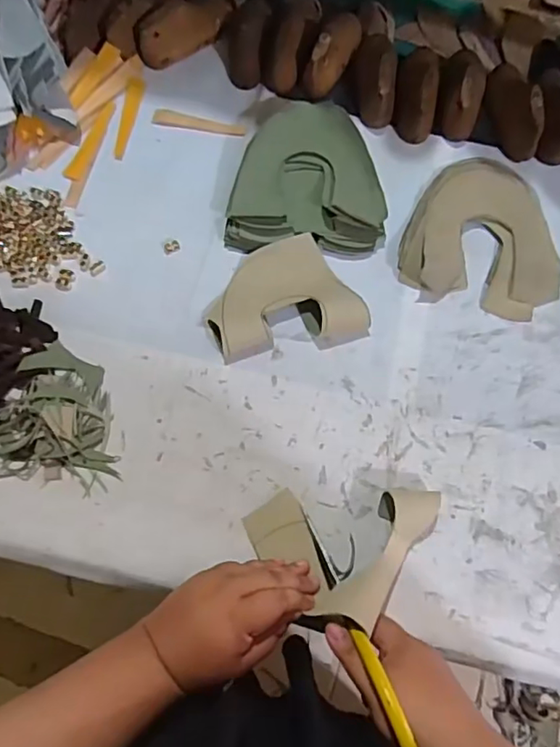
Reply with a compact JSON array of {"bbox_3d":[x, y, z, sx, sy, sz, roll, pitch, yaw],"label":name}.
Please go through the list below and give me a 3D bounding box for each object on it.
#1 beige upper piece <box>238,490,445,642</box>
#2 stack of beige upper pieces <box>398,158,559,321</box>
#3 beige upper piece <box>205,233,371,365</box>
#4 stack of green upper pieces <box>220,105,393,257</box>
[{"bbox_3d":[0.060,0.131,0.503,0.131,0.050,0.145,42,74,11],"label":"beige upper piece"},{"bbox_3d":[0.229,-0.162,0.633,0.173,0.021,0.195,11,71,1],"label":"stack of beige upper pieces"},{"bbox_3d":[0.001,-0.077,0.584,0.153,0.029,0.126,-21,73,-10],"label":"beige upper piece"},{"bbox_3d":[0.027,-0.222,0.634,0.166,0.032,0.178,0,71,-3],"label":"stack of green upper pieces"}]

